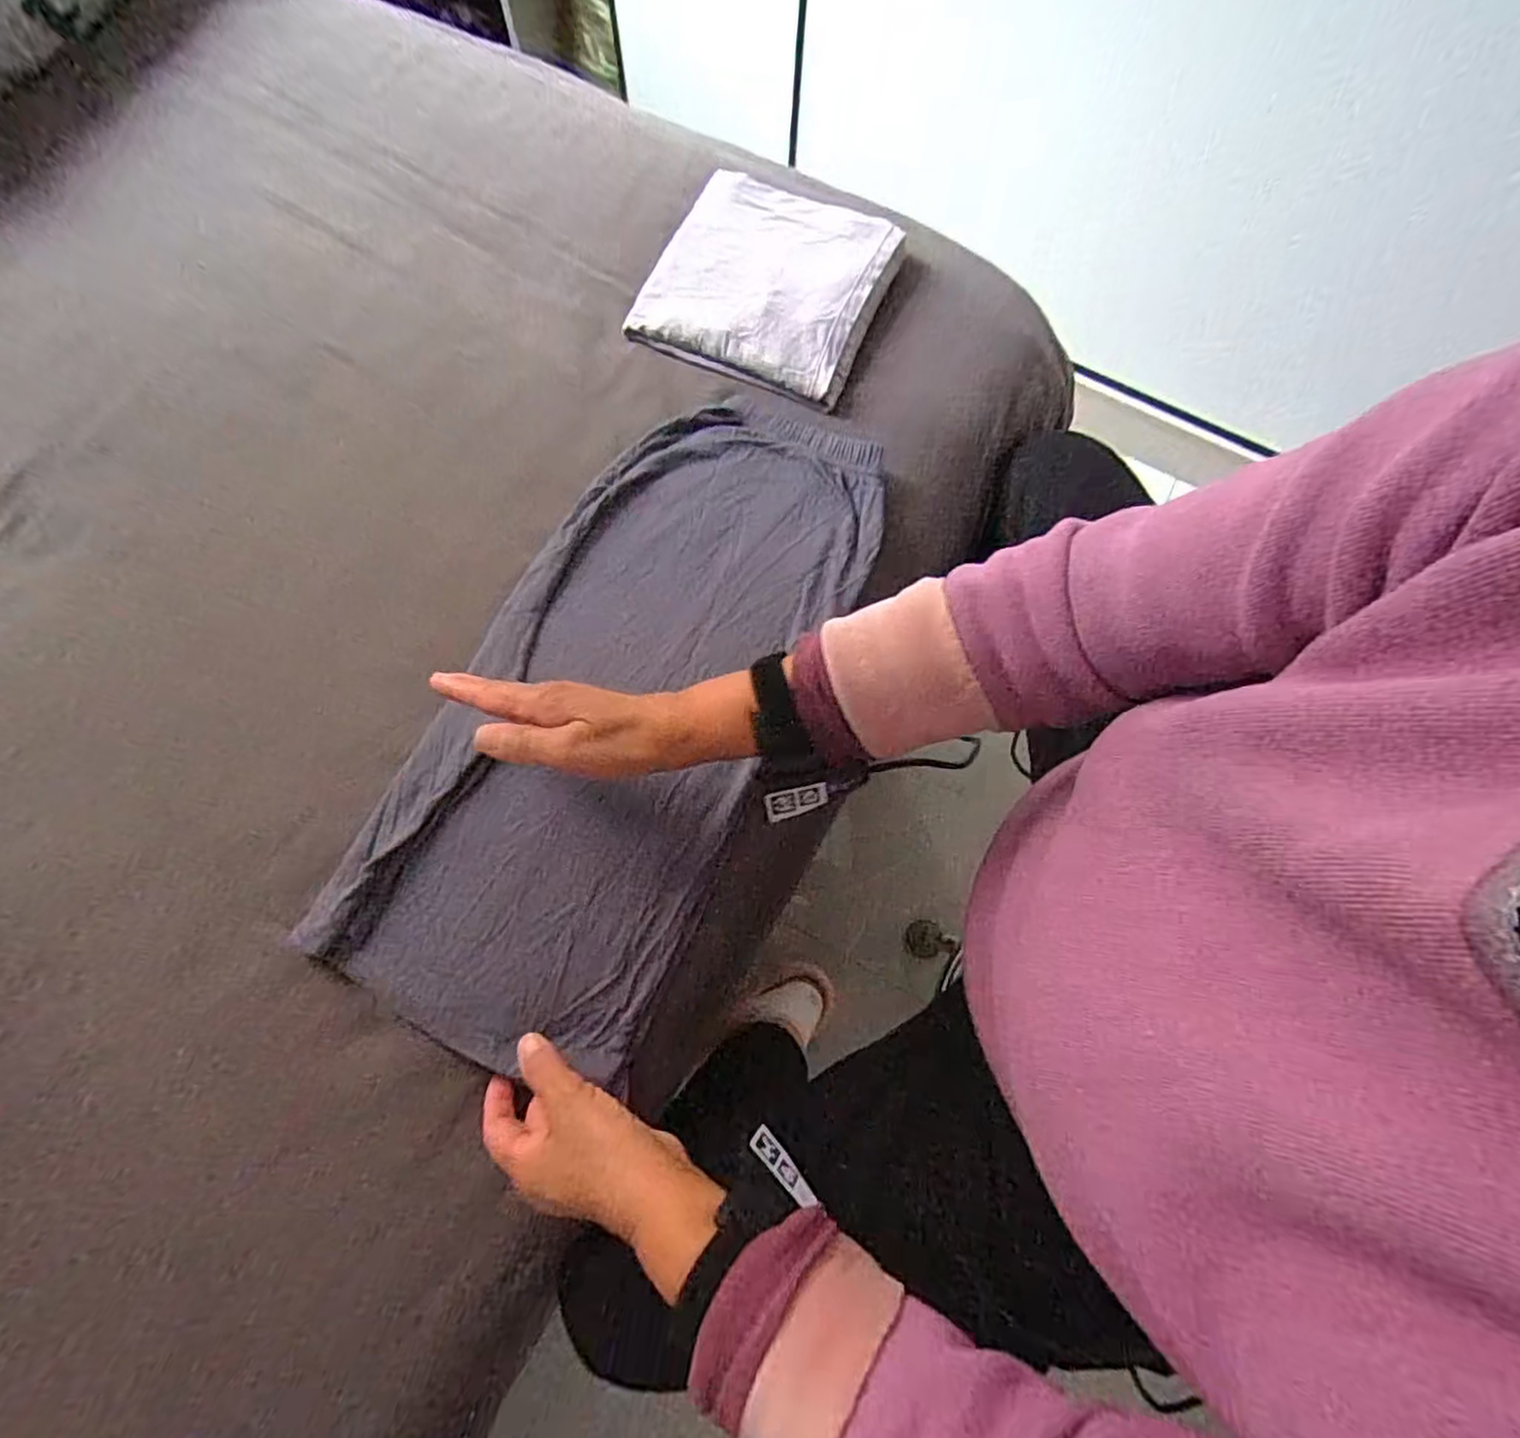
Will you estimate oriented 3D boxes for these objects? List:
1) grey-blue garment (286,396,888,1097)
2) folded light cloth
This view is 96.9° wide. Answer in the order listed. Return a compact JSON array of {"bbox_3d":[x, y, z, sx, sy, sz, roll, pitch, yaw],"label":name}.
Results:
[{"bbox_3d":[-0.092,-0.024,0.495,0.218,0.031,0.509,24,74,7],"label":"grey-blue garment"},{"bbox_3d":[0.008,-0.381,0.584,0.182,0.028,0.189,22,75,6],"label":"folded light cloth"}]

